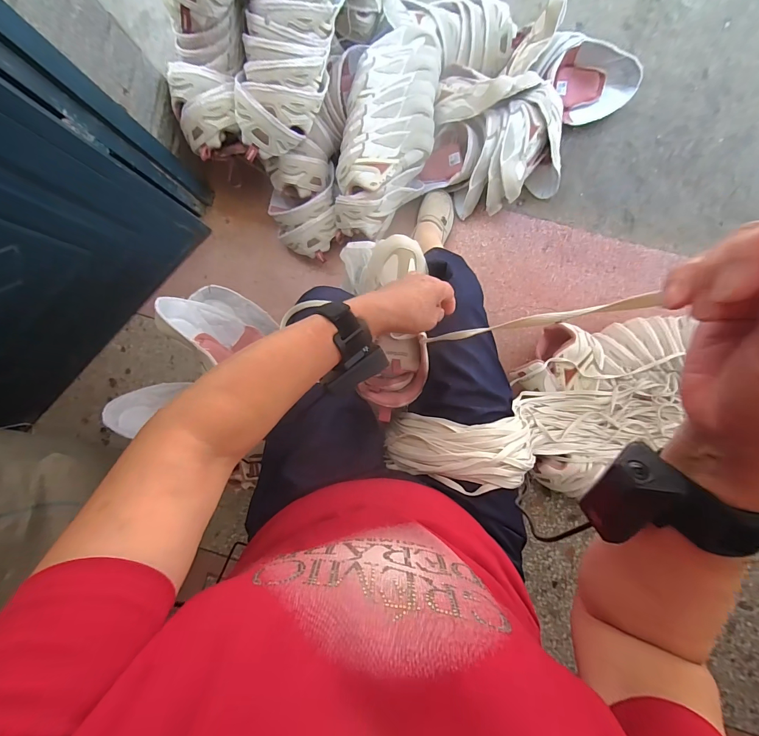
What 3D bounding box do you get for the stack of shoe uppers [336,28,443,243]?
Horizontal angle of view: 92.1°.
[{"bbox_3d":[0.015,-0.521,0.819,0.191,0.150,0.478,10,84,-12],"label":"stack of shoe uppers"}]

